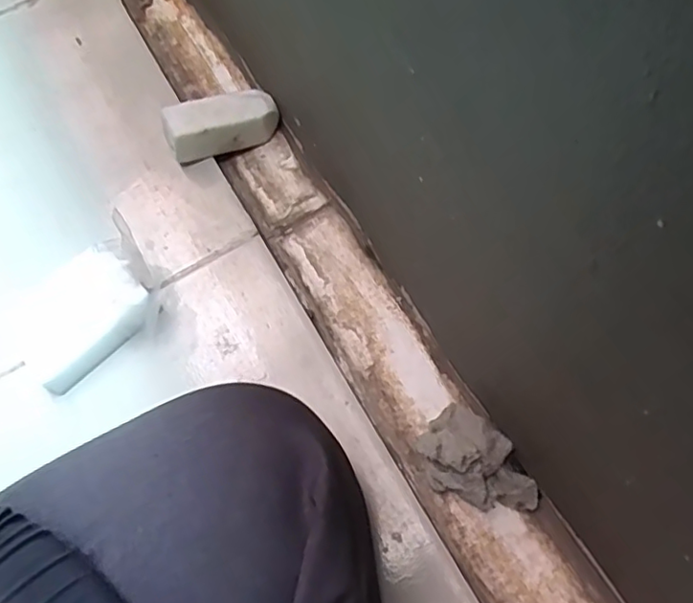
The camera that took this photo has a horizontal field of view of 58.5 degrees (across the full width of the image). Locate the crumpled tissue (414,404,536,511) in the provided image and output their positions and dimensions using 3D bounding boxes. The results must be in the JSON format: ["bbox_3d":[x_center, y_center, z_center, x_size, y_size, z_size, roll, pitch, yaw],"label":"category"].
[{"bbox_3d":[0.089,0.111,0.416,0.086,0.037,0.055,35,76,21],"label":"crumpled tissue"}]

